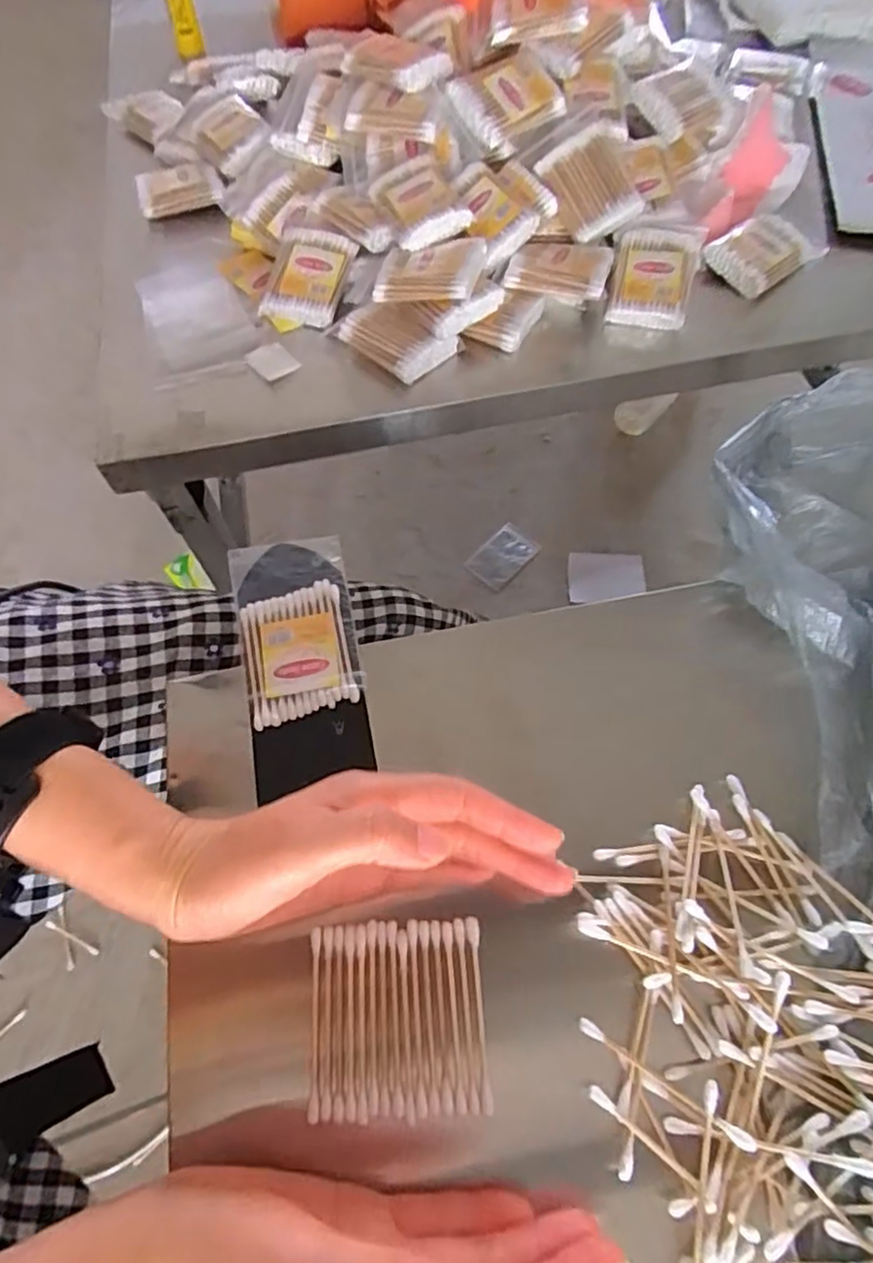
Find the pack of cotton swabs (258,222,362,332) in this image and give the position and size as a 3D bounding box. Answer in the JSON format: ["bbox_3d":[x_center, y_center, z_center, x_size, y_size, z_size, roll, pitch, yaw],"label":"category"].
[{"bbox_3d":[-0.098,-0.270,0.486,0.063,0.023,0.075,15,79,9],"label":"pack of cotton swabs"}]

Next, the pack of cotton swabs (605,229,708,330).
[{"bbox_3d":[0.163,-0.266,0.480,0.061,0.032,0.086,13,65,8],"label":"pack of cotton swabs"}]

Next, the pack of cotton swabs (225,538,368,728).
[{"bbox_3d":[-0.077,-0.004,0.355,0.062,0.014,0.105,-14,64,-5],"label":"pack of cotton swabs"}]

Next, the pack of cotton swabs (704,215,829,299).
[{"bbox_3d":[0.256,-0.296,0.498,0.089,0.023,0.049,-34,68,-14],"label":"pack of cotton swabs"}]

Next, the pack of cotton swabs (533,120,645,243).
[{"bbox_3d":[0.117,-0.335,0.479,0.063,0.016,0.070,-32,95,-1],"label":"pack of cotton swabs"}]

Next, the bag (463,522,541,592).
[{"bbox_3d":[0.098,-0.114,0.934,0.069,0.016,0.094,40,71,19],"label":"bag"}]

